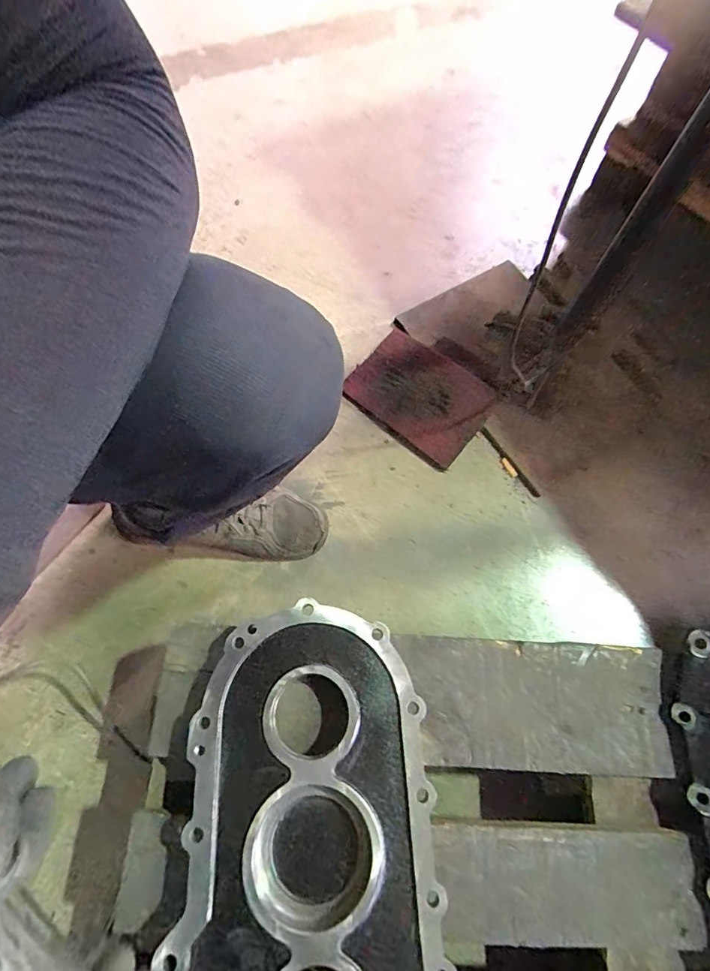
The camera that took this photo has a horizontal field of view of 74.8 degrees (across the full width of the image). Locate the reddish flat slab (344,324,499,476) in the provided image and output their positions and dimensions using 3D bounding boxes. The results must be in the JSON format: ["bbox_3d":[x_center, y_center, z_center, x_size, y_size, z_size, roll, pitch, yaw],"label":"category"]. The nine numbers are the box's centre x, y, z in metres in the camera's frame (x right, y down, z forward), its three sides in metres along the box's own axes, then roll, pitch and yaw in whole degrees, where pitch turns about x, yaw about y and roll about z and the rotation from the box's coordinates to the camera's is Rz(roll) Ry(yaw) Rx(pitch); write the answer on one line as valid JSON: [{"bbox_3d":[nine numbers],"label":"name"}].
[{"bbox_3d":[0.104,-0.151,0.773,0.232,0.025,0.163,40,86,22],"label":"reddish flat slab"}]

